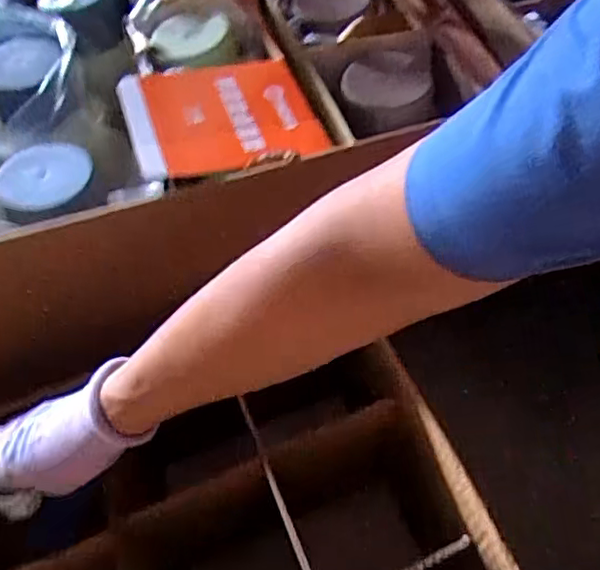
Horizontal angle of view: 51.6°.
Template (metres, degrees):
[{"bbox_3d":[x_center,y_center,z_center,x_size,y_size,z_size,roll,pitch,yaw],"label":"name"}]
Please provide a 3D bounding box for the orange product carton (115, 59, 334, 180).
[{"bbox_3d":[-0.073,-0.157,0.580,0.169,0.026,0.144,-17,56,-7],"label":"orange product carton"}]

